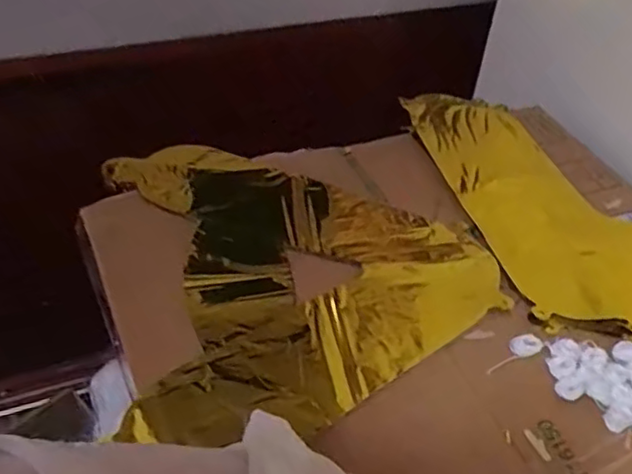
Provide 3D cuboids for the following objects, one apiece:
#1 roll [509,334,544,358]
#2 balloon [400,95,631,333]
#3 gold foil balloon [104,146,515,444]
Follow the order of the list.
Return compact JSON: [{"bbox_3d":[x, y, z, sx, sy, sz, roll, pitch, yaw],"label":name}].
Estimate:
[{"bbox_3d":[0.177,0.090,0.561,0.027,0.007,0.018,-5,45,-12],"label":"roll"},{"bbox_3d":[0.270,-0.039,0.698,0.235,0.032,0.402,-8,46,-14],"label":"balloon"},{"bbox_3d":[-0.013,0.019,0.619,0.320,0.027,0.330,-6,45,-12],"label":"gold foil balloon"}]

